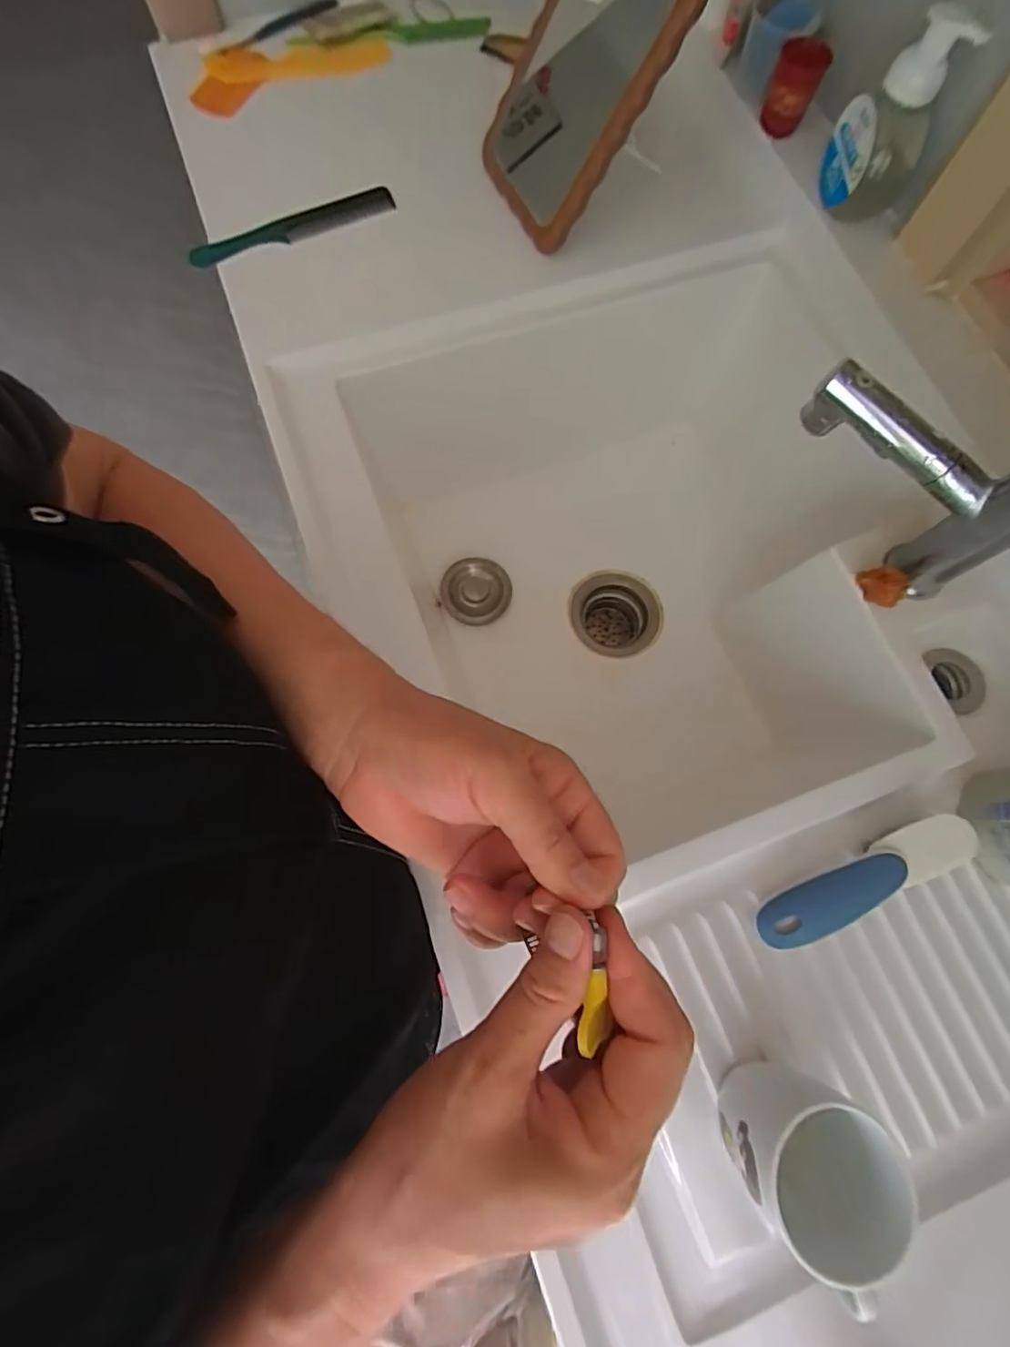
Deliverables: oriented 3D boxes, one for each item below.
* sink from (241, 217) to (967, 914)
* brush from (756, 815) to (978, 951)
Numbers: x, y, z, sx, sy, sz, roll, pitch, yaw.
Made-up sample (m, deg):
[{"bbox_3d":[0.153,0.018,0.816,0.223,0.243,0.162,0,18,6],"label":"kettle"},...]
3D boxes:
[{"bbox_3d":[0.122,-0.085,0.639,0.514,0.283,0.547,-19,76,-6],"label":"sink"},{"bbox_3d":[0.264,0.152,0.425,0.164,0.026,0.039,-25,77,-8],"label":"brush"}]

